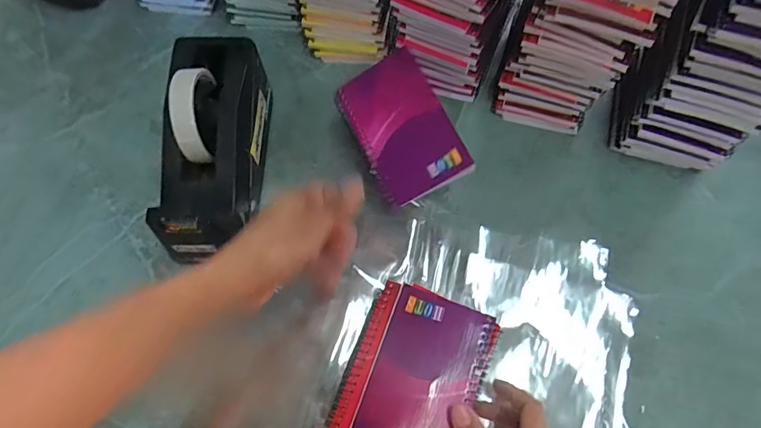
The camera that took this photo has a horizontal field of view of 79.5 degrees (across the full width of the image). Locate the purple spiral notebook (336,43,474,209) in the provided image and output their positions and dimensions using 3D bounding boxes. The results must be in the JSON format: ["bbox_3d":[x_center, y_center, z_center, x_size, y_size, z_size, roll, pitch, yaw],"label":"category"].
[{"bbox_3d":[0.018,-0.077,0.412,0.083,0.013,0.128,-30,79,13],"label":"purple spiral notebook"}]

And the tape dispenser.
[{"bbox_3d":[-0.158,-0.063,0.428,0.079,0.117,0.207,0,68,0],"label":"tape dispenser"}]

